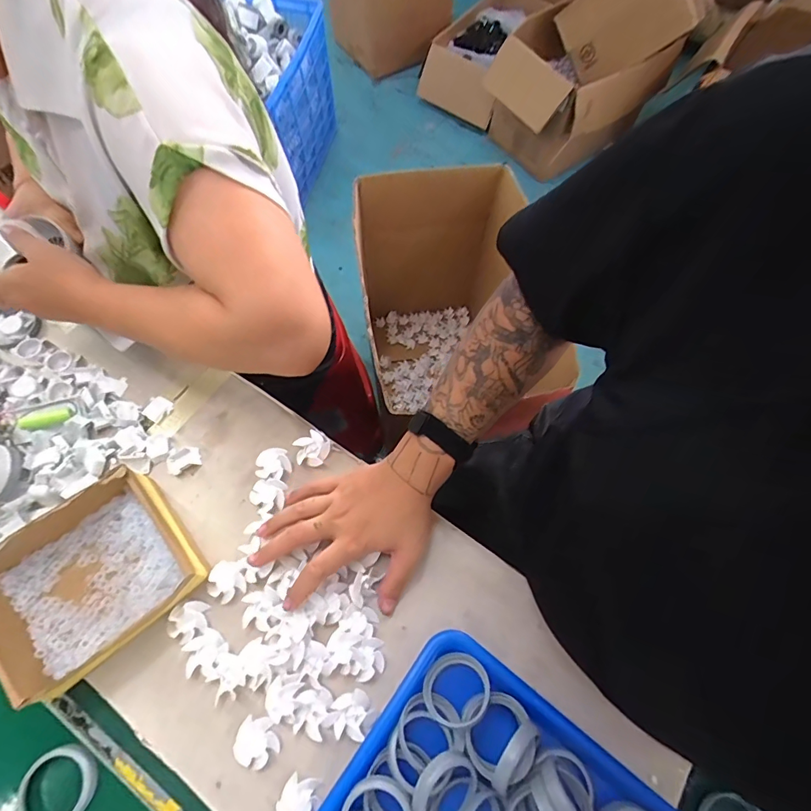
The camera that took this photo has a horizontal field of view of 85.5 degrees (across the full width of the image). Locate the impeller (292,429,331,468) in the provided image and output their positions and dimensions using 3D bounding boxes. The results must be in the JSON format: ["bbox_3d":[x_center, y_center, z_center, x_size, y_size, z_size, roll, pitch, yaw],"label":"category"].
[{"bbox_3d":[-0.106,0.050,0.498,0.040,0.009,0.039,0,67,-1],"label":"impeller"}]

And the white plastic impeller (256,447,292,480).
[{"bbox_3d":[-0.148,0.065,0.492,0.037,0.011,0.037,-8,68,-4],"label":"white plastic impeller"}]

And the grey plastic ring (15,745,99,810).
[{"bbox_3d":[-0.305,0.335,0.384,0.058,0.018,0.060,0,67,-1],"label":"grey plastic ring"}]

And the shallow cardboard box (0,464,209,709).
[{"bbox_3d":[-0.299,0.160,0.416,0.170,0.047,0.147,-36,73,-15],"label":"shallow cardboard box"}]

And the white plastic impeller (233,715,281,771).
[{"bbox_3d":[-0.132,0.298,0.390,0.039,0.007,0.037,0,67,-1],"label":"white plastic impeller"}]

